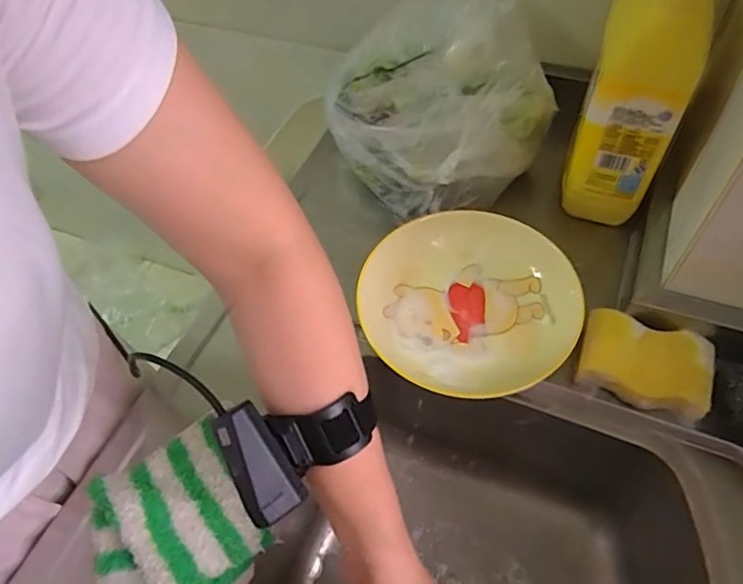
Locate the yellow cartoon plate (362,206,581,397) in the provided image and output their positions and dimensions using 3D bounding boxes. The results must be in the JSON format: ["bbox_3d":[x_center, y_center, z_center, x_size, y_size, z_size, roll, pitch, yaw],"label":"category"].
[{"bbox_3d":[0.088,0.010,0.520,0.197,0.035,0.192,-2,56,3],"label":"yellow cartoon plate"}]

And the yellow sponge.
[{"bbox_3d":[0.236,0.060,0.476,0.103,0.027,0.070,19,60,17],"label":"yellow sponge"}]

